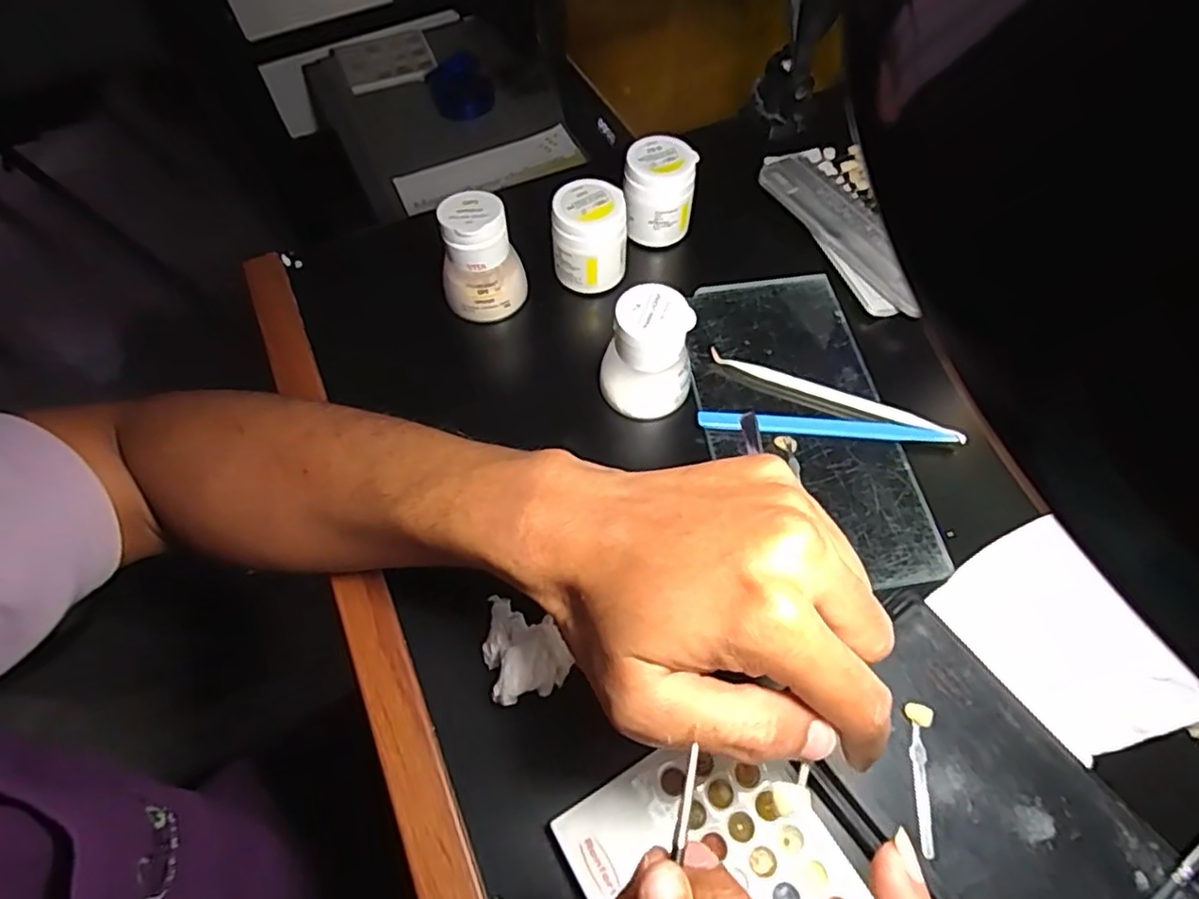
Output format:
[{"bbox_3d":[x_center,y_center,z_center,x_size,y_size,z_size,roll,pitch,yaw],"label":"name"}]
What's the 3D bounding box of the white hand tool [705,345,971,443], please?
[{"bbox_3d":[0.130,-0.031,0.368,0.139,0.006,0.012,20,64,12],"label":"white hand tool"}]

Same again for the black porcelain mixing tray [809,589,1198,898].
[{"bbox_3d":[0.153,0.145,0.262,0.095,0.015,0.146,-32,65,-15],"label":"black porcelain mixing tray"}]

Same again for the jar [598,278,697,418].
[{"bbox_3d":[0.025,-0.050,0.352,0.047,0.064,0.042,-1,61,1],"label":"jar"}]

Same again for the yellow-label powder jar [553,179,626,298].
[{"bbox_3d":[-0.006,-0.127,0.402,0.043,0.059,0.040,-1,61,1],"label":"yellow-label powder jar"}]

